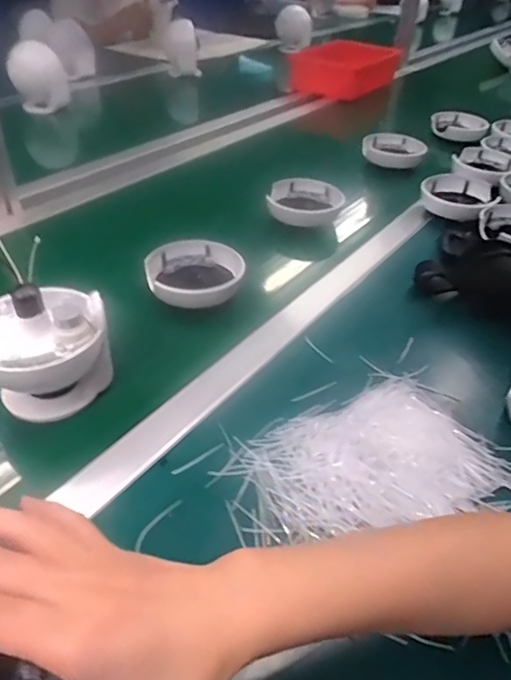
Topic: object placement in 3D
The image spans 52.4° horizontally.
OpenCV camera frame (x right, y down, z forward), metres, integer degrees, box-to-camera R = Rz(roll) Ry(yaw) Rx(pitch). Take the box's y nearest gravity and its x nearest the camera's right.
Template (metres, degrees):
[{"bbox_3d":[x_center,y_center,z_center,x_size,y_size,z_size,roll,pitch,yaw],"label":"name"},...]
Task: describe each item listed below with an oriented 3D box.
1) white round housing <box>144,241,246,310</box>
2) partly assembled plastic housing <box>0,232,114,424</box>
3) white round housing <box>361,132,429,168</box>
[{"bbox_3d":[-0.075,-0.076,0.638,0.116,0.037,0.116,2,40,-2],"label":"white round housing"},{"bbox_3d":[-0.199,-0.011,0.470,0.112,0.156,0.097,-20,46,-26],"label":"partly assembled plastic housing"},{"bbox_3d":[0.271,-0.377,1.023,0.119,0.036,0.119,2,40,-2],"label":"white round housing"}]

